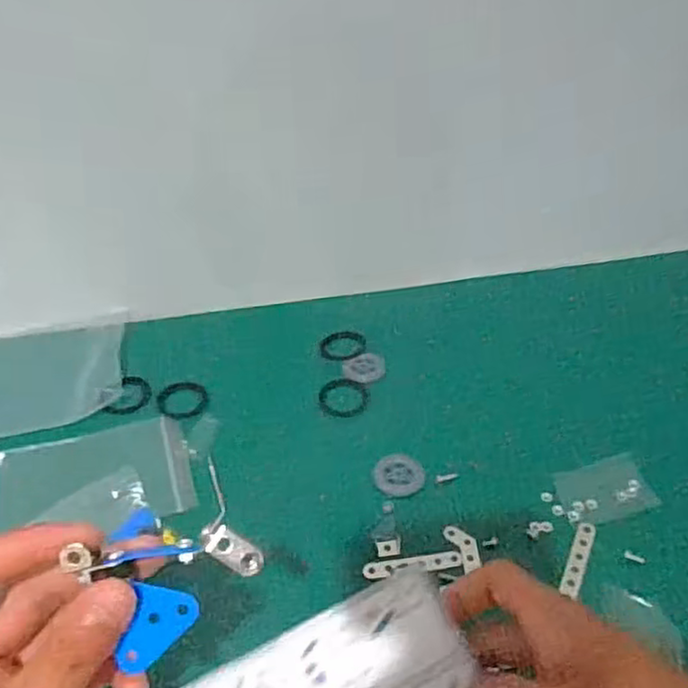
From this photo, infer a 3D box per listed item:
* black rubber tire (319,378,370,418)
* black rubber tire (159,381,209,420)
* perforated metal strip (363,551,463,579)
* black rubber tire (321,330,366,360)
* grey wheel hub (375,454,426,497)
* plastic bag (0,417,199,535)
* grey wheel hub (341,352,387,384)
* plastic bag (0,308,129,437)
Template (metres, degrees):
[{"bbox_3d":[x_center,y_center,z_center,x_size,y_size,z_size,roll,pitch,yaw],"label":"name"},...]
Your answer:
[{"bbox_3d":[0.000,0.041,0.516,0.038,0.004,0.043,11,42,14],"label":"black rubber tire"},{"bbox_3d":[-0.122,0.041,0.511,0.038,0.004,0.040,-1,41,1],"label":"black rubber tire"},{"bbox_3d":[0.041,0.131,0.401,0.059,0.004,0.012,-6,32,-7],"label":"perforated metal strip"},{"bbox_3d":[-0.001,0.000,0.563,0.035,0.005,0.039,25,47,27],"label":"black rubber tire"},{"bbox_3d":[0.038,0.088,0.452,0.033,0.004,0.033,-1,41,1],"label":"grey wheel hub"},{"bbox_3d":[-0.167,0.089,0.447,0.124,0.009,0.087,-15,42,-15],"label":"plastic bag"},{"bbox_3d":[0.016,0.020,0.537,0.033,0.007,0.029,3,41,5],"label":"grey wheel hub"},{"bbox_3d":[-0.254,0.028,0.522,0.163,0.008,0.110,-11,47,-11],"label":"plastic bag"}]

